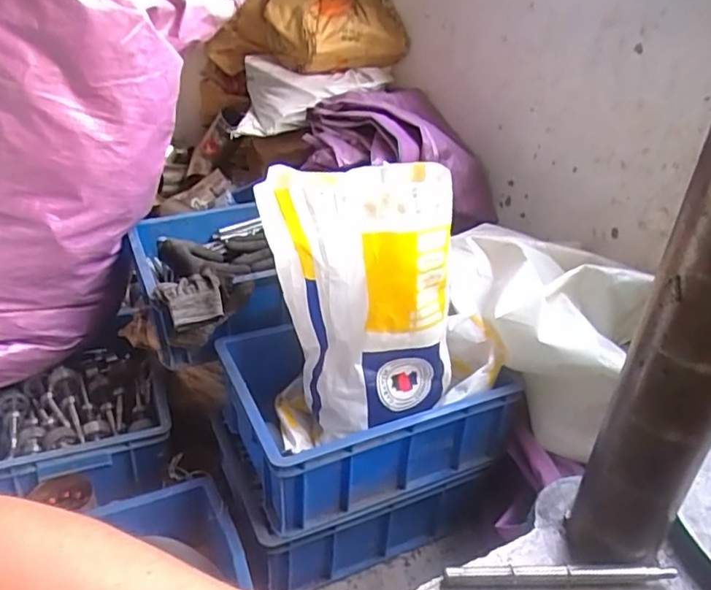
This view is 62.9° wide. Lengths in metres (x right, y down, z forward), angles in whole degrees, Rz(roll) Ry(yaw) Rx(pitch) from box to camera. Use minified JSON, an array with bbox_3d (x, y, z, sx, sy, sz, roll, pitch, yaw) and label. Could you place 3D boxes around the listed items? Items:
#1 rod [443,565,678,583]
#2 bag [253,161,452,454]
[{"bbox_3d":[0.144,0.196,0.410,0.161,0.010,0.012,2,30,-3],"label":"rod"},{"bbox_3d":[0.004,0.028,0.823,0.260,0.412,0.133,4,30,-1],"label":"bag"}]

